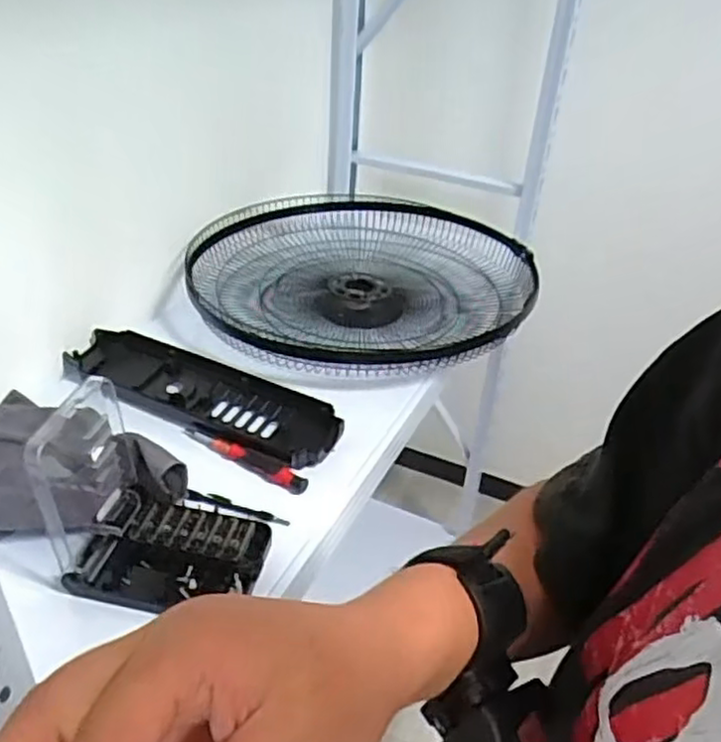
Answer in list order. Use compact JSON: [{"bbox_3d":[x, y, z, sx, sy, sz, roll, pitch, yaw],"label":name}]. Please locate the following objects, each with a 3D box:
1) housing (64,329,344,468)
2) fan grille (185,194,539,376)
[{"bbox_3d":[-0.190,0.030,0.816,0.357,0.052,0.097,18,37,19],"label":"housing"},{"bbox_3d":[0.009,-0.131,1.027,0.487,0.078,0.487,2,34,-2],"label":"fan grille"}]

